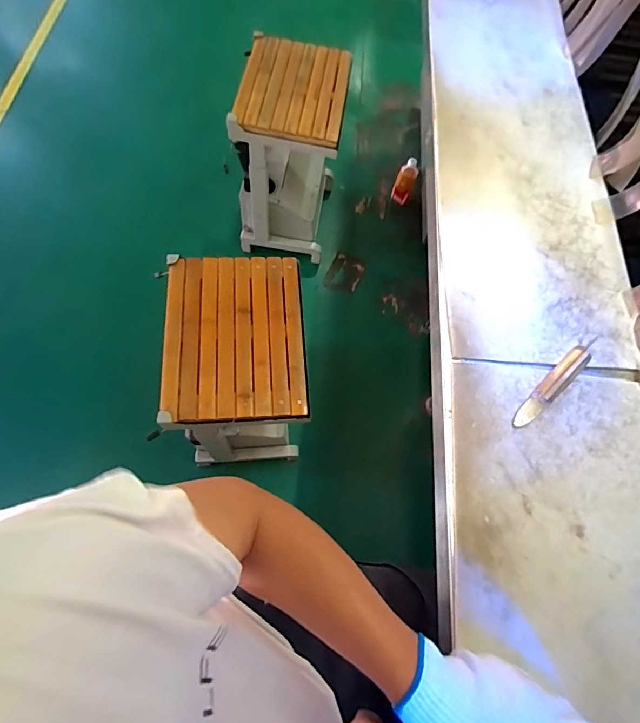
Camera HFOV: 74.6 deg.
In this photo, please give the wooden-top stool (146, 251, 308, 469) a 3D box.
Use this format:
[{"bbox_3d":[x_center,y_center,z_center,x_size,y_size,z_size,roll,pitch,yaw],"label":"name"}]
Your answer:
[{"bbox_3d":[-0.186,0.025,1.058,0.288,0.434,0.377,-2,68,-5],"label":"wooden-top stool"}]

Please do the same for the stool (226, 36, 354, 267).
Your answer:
[{"bbox_3d":[-0.086,-0.661,1.369,0.295,0.508,0.416,9,68,-1],"label":"stool"}]

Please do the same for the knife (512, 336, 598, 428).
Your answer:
[{"bbox_3d":[0.334,0.026,0.591,0.188,0.014,0.030,-38,74,-17],"label":"knife"}]

